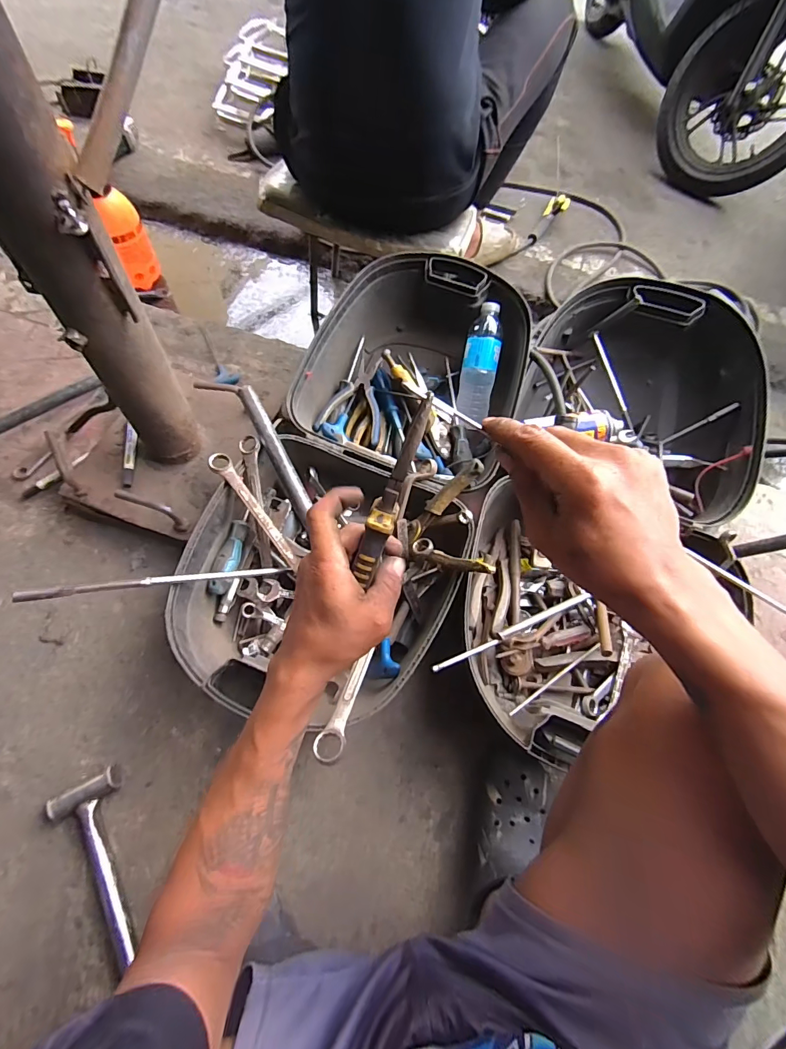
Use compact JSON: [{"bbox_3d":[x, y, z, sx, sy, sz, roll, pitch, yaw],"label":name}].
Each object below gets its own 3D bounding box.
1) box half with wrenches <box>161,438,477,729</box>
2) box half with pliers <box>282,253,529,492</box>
[{"bbox_3d":[-0.094,0.080,0.618,0.358,0.163,0.377,2,64,-4],"label":"box half with wrenches"},{"bbox_3d":[0.034,-0.265,0.733,0.344,0.190,0.357,17,64,3],"label":"box half with pliers"}]

